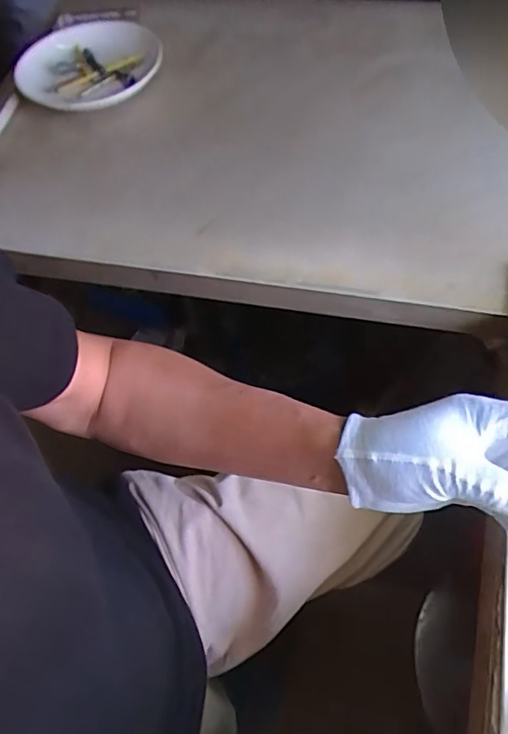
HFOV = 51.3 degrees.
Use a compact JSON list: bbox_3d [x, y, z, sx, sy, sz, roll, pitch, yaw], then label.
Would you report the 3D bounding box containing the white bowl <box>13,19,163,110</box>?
[{"bbox_3d":[-0.235,-0.431,0.754,0.202,0.032,0.202,-2,60,3],"label":"white bowl"}]

